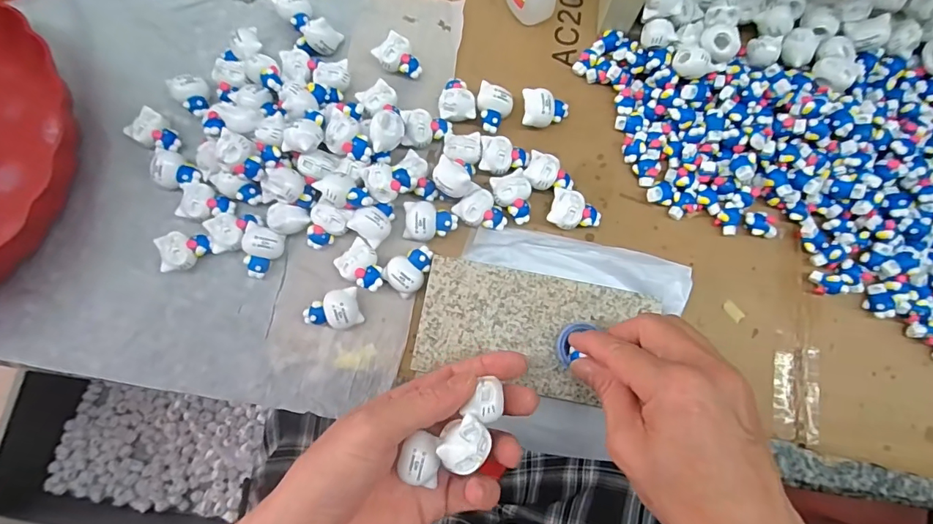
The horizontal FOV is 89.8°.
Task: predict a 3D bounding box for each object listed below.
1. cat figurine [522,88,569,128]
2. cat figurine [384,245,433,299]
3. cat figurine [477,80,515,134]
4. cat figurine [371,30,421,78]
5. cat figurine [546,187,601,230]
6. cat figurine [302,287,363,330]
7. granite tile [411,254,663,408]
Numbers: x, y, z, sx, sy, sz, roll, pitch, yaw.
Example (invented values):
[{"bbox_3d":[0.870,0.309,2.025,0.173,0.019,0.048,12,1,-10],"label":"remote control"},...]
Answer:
[{"bbox_3d":[0.056,-0.108,0.331,0.033,0.020,0.023,1,78,0],"label":"cat figurine"},{"bbox_3d":[-0.037,0.005,0.309,0.024,0.017,0.033,43,81,9],"label":"cat figurine"},{"bbox_3d":[0.019,-0.108,0.332,0.025,0.019,0.030,18,78,4],"label":"cat figurine"},{"bbox_3d":[-0.050,-0.147,0.341,0.033,0.018,0.025,43,81,9],"label":"cat figurine"},{"bbox_3d":[0.073,-0.033,0.318,0.034,0.020,0.025,17,78,4],"label":"cat figurine"},{"bbox_3d":[-0.086,0.033,0.302,0.035,0.021,0.022,-18,78,-4],"label":"cat figurine"},{"bbox_3d":[0.041,0.045,0.301,0.139,0.017,0.073,11,78,3],"label":"granite tile"}]

